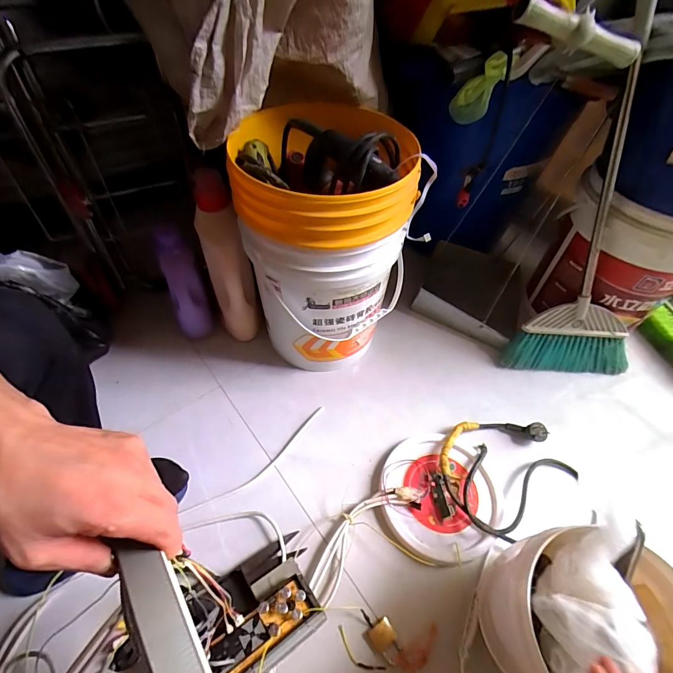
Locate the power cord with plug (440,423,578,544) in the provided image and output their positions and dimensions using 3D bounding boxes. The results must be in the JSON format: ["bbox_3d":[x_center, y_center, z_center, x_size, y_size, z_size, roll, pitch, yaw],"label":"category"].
[{"bbox_3d":[0.317,0.245,0.709,0.246,0.044,0.206,-29,59,-23],"label":"power cord with plug"}]

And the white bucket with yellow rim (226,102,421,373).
[{"bbox_3d":[-0.028,-0.145,0.725,0.279,0.475,0.260,-20,56,-17],"label":"white bucket with yellow rim"}]

